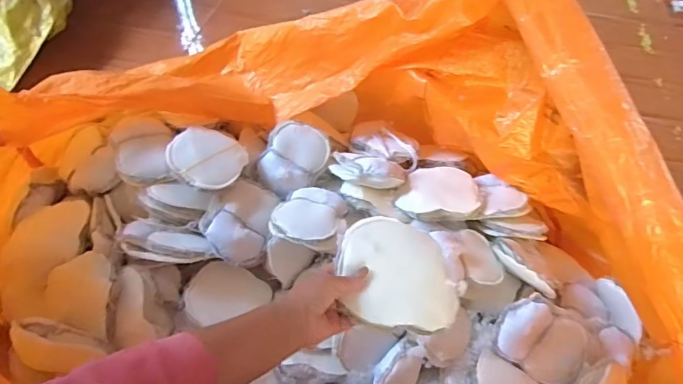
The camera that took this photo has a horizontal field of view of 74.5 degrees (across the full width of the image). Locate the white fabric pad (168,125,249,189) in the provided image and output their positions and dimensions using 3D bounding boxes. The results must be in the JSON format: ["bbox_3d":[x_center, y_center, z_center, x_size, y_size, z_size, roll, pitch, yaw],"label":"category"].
[{"bbox_3d":[-0.276,-0.073,0.927,0.145,0.021,0.148,32,48,-12],"label":"white fabric pad"}]

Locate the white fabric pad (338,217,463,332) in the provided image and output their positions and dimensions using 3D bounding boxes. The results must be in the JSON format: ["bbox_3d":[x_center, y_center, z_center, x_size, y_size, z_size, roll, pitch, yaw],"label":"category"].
[{"bbox_3d":[0.076,0.103,0.588,0.151,0.014,0.141,7,64,-11],"label":"white fabric pad"}]

